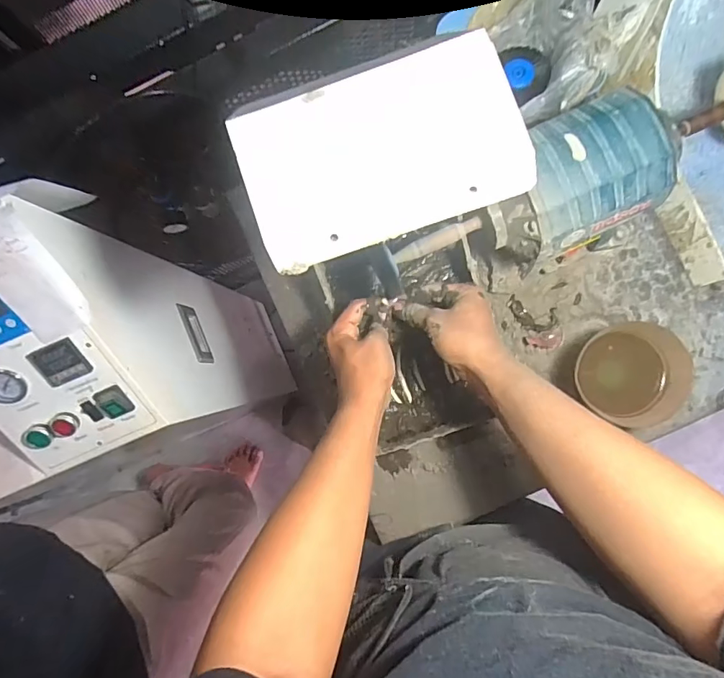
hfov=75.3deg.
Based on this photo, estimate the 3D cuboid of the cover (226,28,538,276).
[{"bbox_3d":[0.012,-0.128,0.327,0.185,0.027,0.110,-18,86,3],"label":"cover"}]

